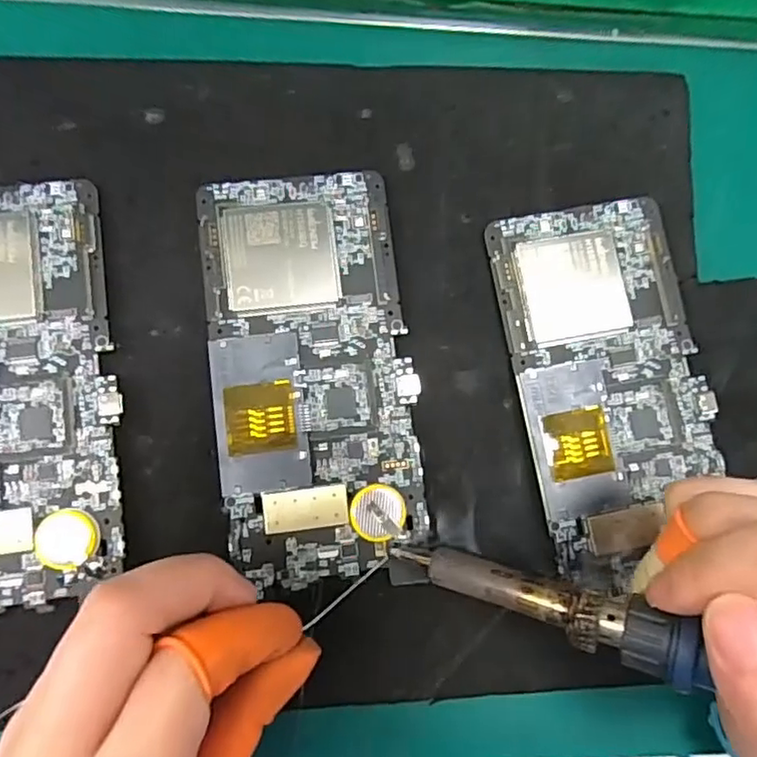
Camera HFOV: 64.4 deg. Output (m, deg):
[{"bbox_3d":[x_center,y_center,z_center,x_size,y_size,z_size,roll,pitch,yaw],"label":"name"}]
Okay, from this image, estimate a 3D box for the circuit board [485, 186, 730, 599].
[{"bbox_3d":[0.090,0.001,0.234,0.072,0.009,0.139,-11,85,-6],"label":"circuit board"}]

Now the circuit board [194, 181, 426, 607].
[{"bbox_3d":[-0.024,-0.002,0.225,0.071,0.008,0.150,-6,85,-5],"label":"circuit board"}]

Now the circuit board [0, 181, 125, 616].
[{"bbox_3d":[-0.132,0.004,0.214,0.071,0.010,0.150,-7,85,-5],"label":"circuit board"}]

